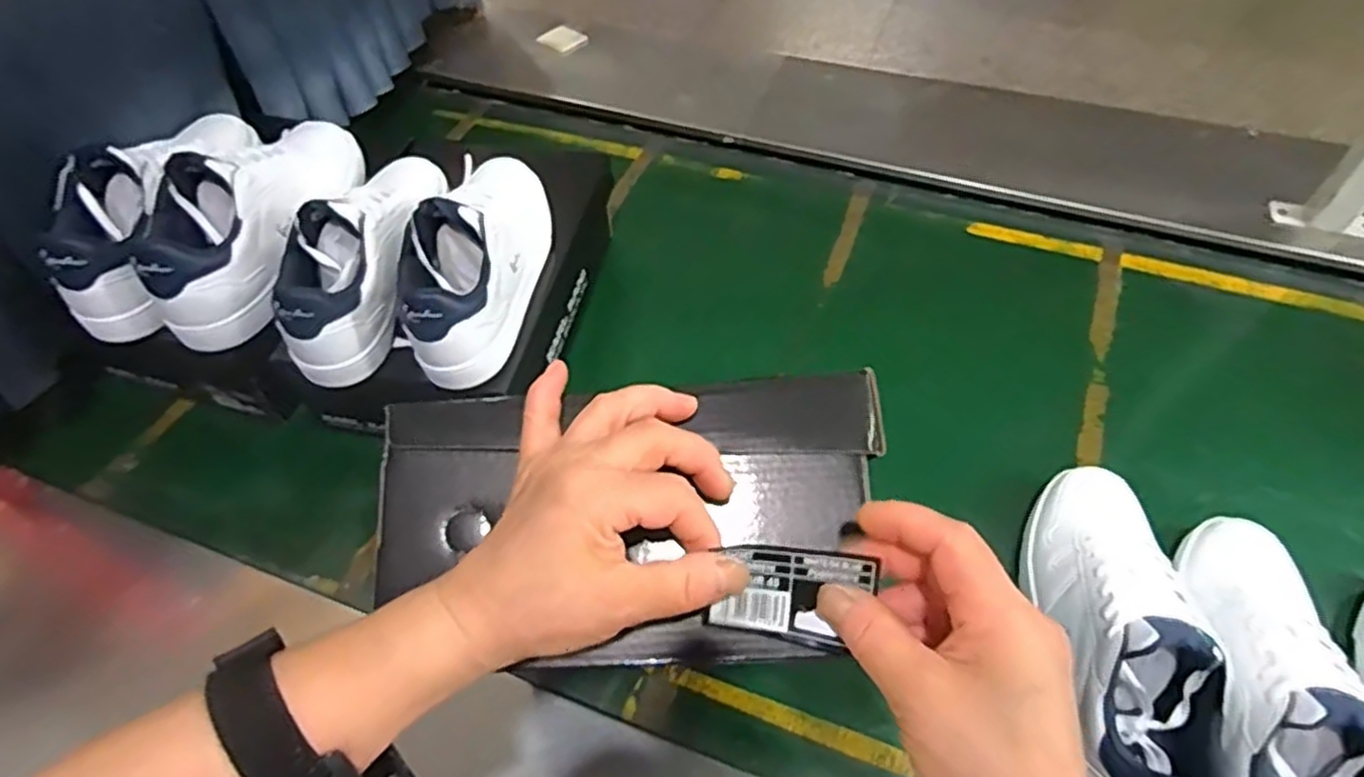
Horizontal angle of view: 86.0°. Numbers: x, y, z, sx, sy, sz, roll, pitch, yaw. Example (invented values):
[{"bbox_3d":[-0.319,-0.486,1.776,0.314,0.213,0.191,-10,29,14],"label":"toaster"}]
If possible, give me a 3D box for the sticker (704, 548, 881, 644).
[{"bbox_3d":[0.045,0.084,0.298,0.066,0.006,0.035,3,100,11],"label":"sticker"}]

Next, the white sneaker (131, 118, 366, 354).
[{"bbox_3d":[-0.418,-0.184,0.698,0.101,0.112,0.288,11,54,8],"label":"white sneaker"}]

